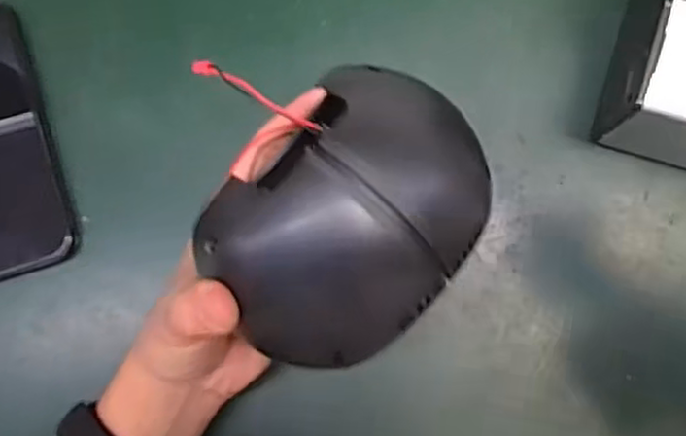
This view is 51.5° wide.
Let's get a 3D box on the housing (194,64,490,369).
[{"bbox_3d":[0.004,0.000,0.271,0.082,0.049,0.117,42,88,6],"label":"housing"}]

